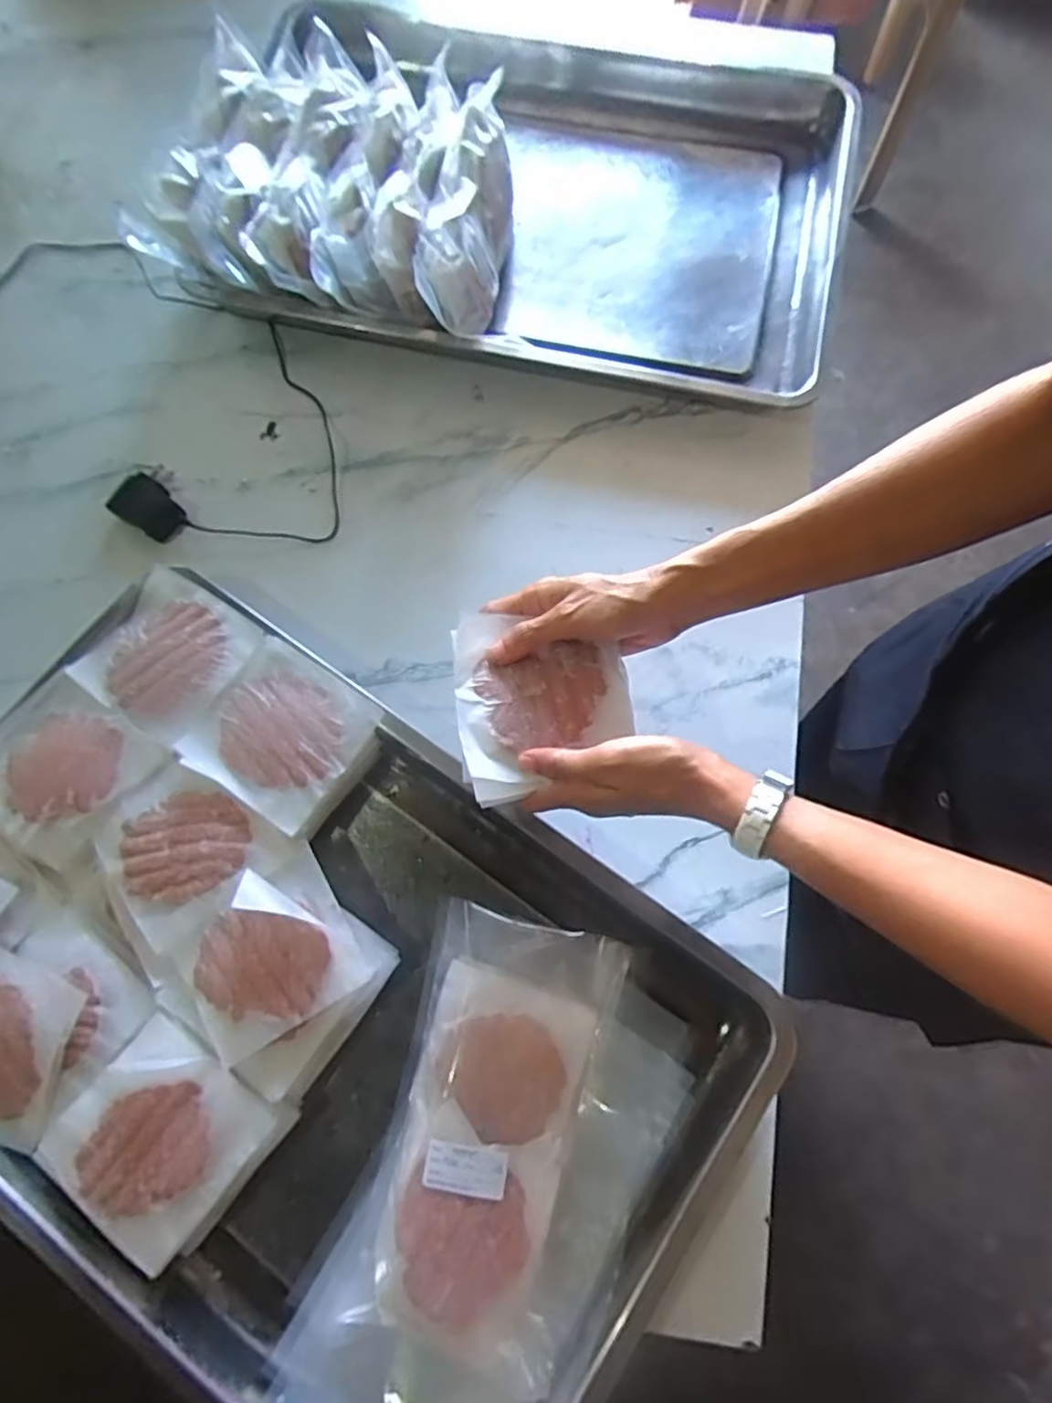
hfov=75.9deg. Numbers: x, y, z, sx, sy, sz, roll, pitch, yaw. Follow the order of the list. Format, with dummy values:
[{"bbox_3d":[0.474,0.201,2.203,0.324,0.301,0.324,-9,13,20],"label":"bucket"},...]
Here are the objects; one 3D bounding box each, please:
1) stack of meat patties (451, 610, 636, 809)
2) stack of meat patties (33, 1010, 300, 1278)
[{"bbox_3d":[0.010,-0.003,0.419,0.107,0.012,0.116,-9,75,-3],"label":"stack of meat patties"},{"bbox_3d":[-0.233,0.285,0.444,0.115,0.044,0.111,38,78,9],"label":"stack of meat patties"}]

